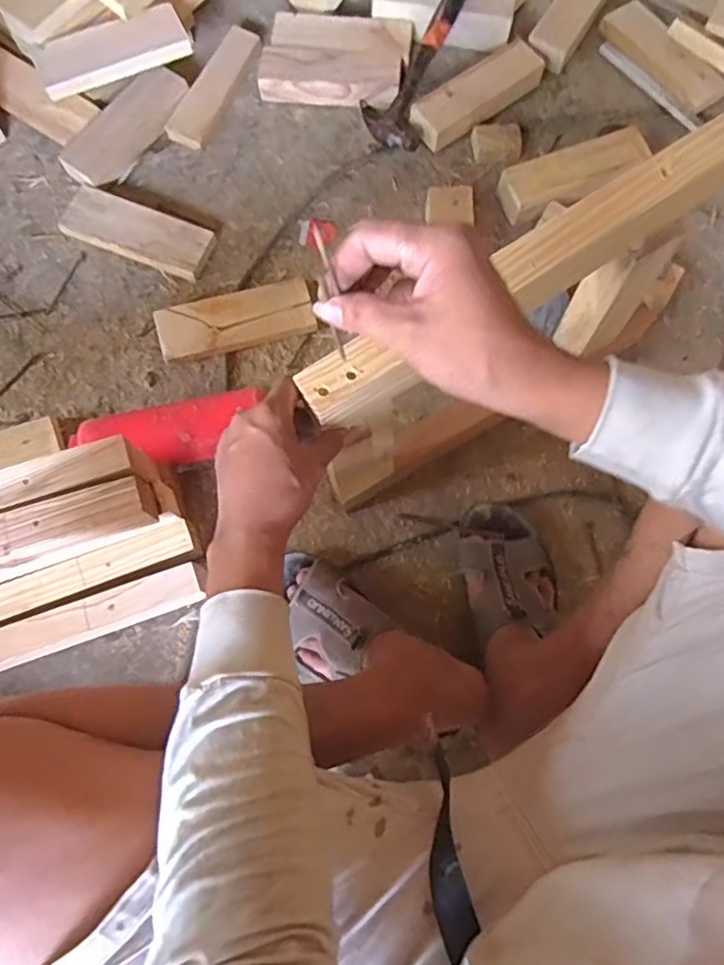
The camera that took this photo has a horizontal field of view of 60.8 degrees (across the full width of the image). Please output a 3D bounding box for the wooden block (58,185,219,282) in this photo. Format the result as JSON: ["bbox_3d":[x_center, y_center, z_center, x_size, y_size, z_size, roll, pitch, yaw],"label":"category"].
[{"bbox_3d":[-0.291,-0.324,0.802,0.196,0.030,0.067,22,78,3],"label":"wooden block"}]

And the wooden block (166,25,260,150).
[{"bbox_3d":[-0.203,-0.546,0.857,0.051,0.024,0.199,23,78,4],"label":"wooden block"}]

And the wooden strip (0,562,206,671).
[{"bbox_3d":[-0.385,0.178,0.651,0.431,0.032,0.043,-20,79,-6],"label":"wooden strip"}]

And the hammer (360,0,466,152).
[{"bbox_3d":[0.090,-0.590,0.836,0.096,0.039,0.283,28,96,5],"label":"hammer"}]

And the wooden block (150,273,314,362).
[{"bbox_3d":[-0.157,-0.203,0.775,0.190,0.032,0.075,-13,78,-4],"label":"wooden block"}]

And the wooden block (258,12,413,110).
[{"bbox_3d":[-0.036,-0.591,0.865,0.195,0.033,0.126,8,77,0],"label":"wooden block"}]

